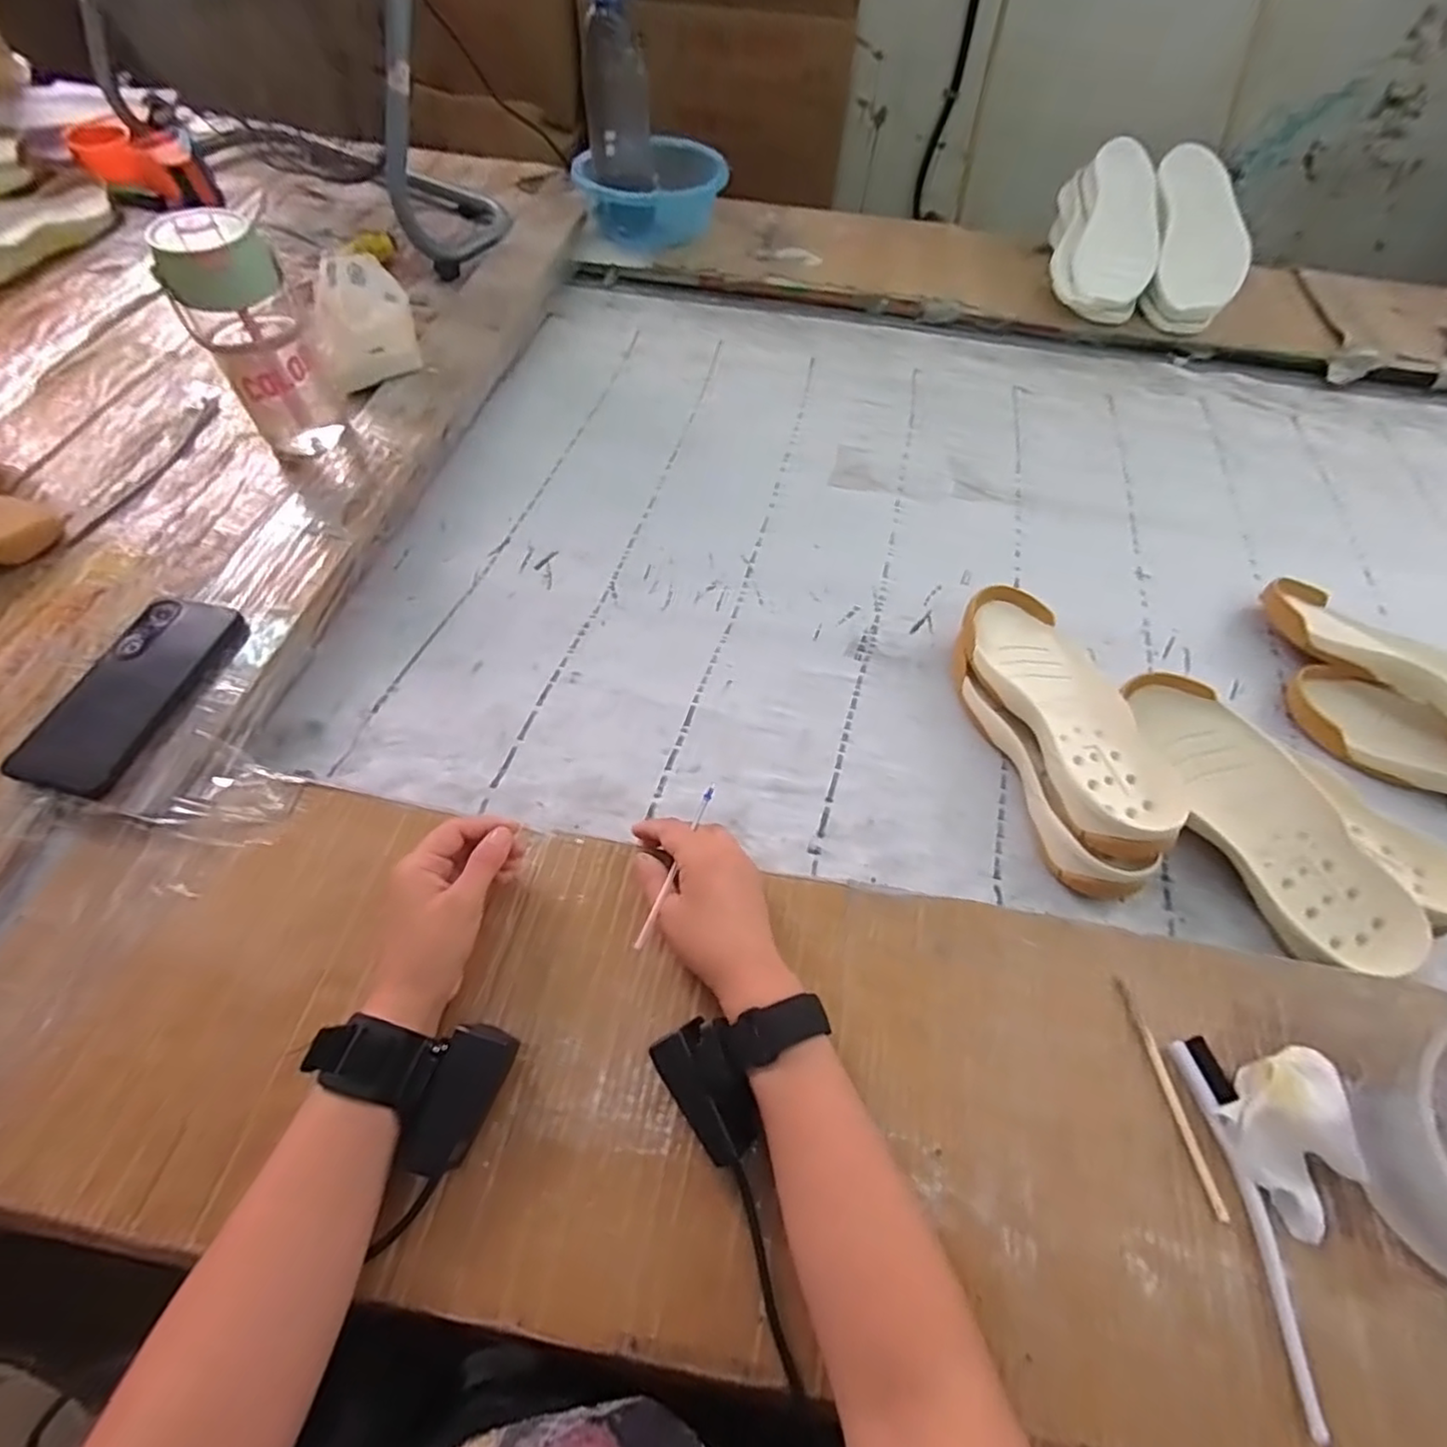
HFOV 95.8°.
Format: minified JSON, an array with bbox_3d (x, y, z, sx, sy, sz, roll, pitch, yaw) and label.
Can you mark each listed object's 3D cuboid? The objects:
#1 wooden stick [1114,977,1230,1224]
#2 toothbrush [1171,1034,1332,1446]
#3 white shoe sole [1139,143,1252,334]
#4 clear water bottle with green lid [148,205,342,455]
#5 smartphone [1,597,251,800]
[{"bbox_3d":[0.262,0.215,0.383,0.009,0.004,0.123,-4,60,-6],"label":"wooden stick"},{"bbox_3d":[0.285,0.262,0.348,0.021,0.014,0.170,-2,61,-3],"label":"toothbrush"},{"bbox_3d":[0.636,-0.673,0.880,0.102,0.060,0.286,8,81,1],"label":"white shoe sole"},{"bbox_3d":[-0.426,-0.342,0.607,0.088,0.198,0.078,-29,66,-17],"label":"clear water bottle with green lid"},{"bbox_3d":[-0.433,-0.026,0.480,0.079,0.013,0.162,17,57,3],"label":"smartphone"}]

